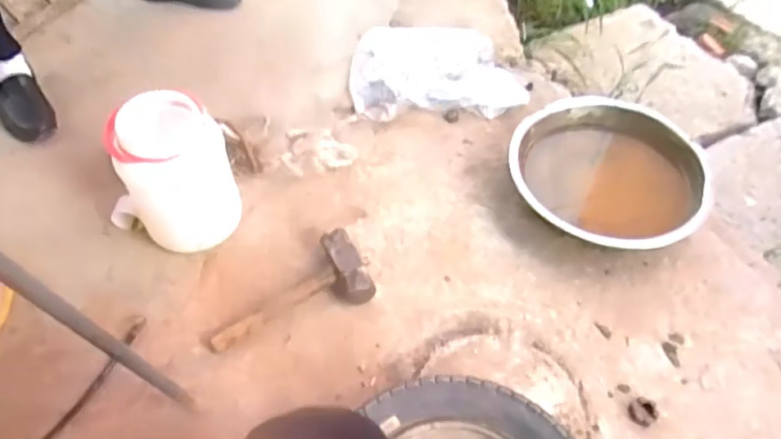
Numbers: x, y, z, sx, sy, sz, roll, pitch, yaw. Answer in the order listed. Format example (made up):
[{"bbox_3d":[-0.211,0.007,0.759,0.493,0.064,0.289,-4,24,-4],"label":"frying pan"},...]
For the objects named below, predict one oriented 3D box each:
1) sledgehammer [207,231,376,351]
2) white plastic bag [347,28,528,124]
[{"bbox_3d":[-0.180,0.131,1.012,0.289,0.061,0.146,-22,55,-17],"label":"sledgehammer"},{"bbox_3d":[0.111,-0.393,1.483,0.408,0.046,0.375,0,52,-2],"label":"white plastic bag"}]

